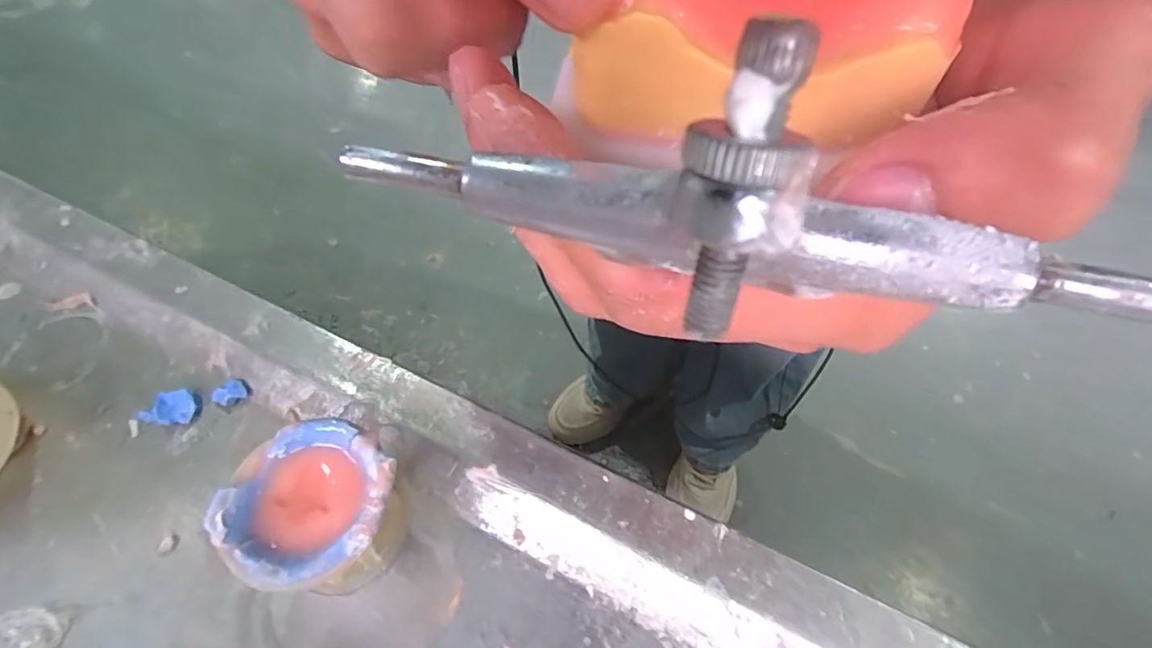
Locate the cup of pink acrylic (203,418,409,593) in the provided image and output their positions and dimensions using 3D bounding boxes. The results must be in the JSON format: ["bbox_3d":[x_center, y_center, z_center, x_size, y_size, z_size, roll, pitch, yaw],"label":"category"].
[{"bbox_3d":[-0.071,0.056,0.165,0.051,0.034,0.043,7,60,6],"label":"cup of pink acrylic"}]

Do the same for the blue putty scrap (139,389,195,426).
[{"bbox_3d":[-0.148,0.030,0.202,0.018,0.005,0.012,6,58,5],"label":"blue putty scrap"}]

